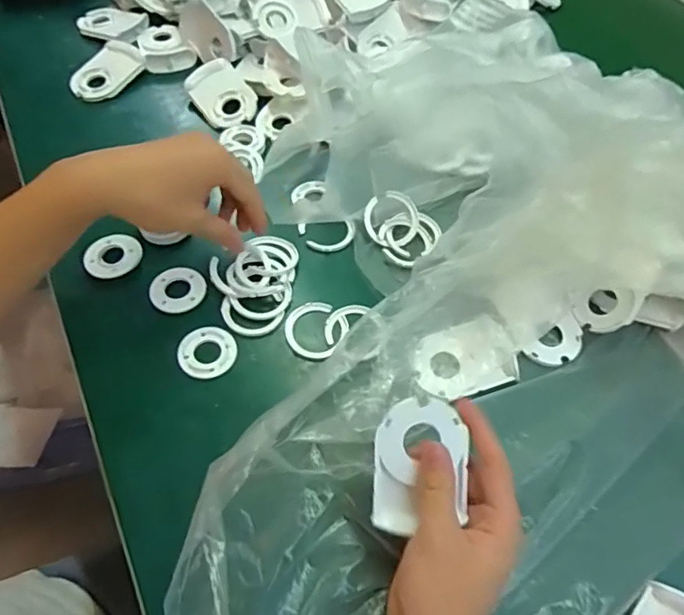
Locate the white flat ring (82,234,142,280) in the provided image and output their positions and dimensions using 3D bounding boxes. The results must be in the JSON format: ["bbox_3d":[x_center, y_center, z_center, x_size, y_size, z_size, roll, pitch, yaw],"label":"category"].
[{"bbox_3d":[-0.195,-0.044,0.468,0.046,0.009,0.041,-24,61,-18],"label":"white flat ring"}]

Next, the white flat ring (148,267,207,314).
[{"bbox_3d":[-0.137,-0.016,0.457,0.045,0.004,0.043,2,56,-3],"label":"white flat ring"}]

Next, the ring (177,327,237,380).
[{"bbox_3d":[-0.105,0.034,0.429,0.042,0.004,0.044,2,56,-3],"label":"ring"}]

